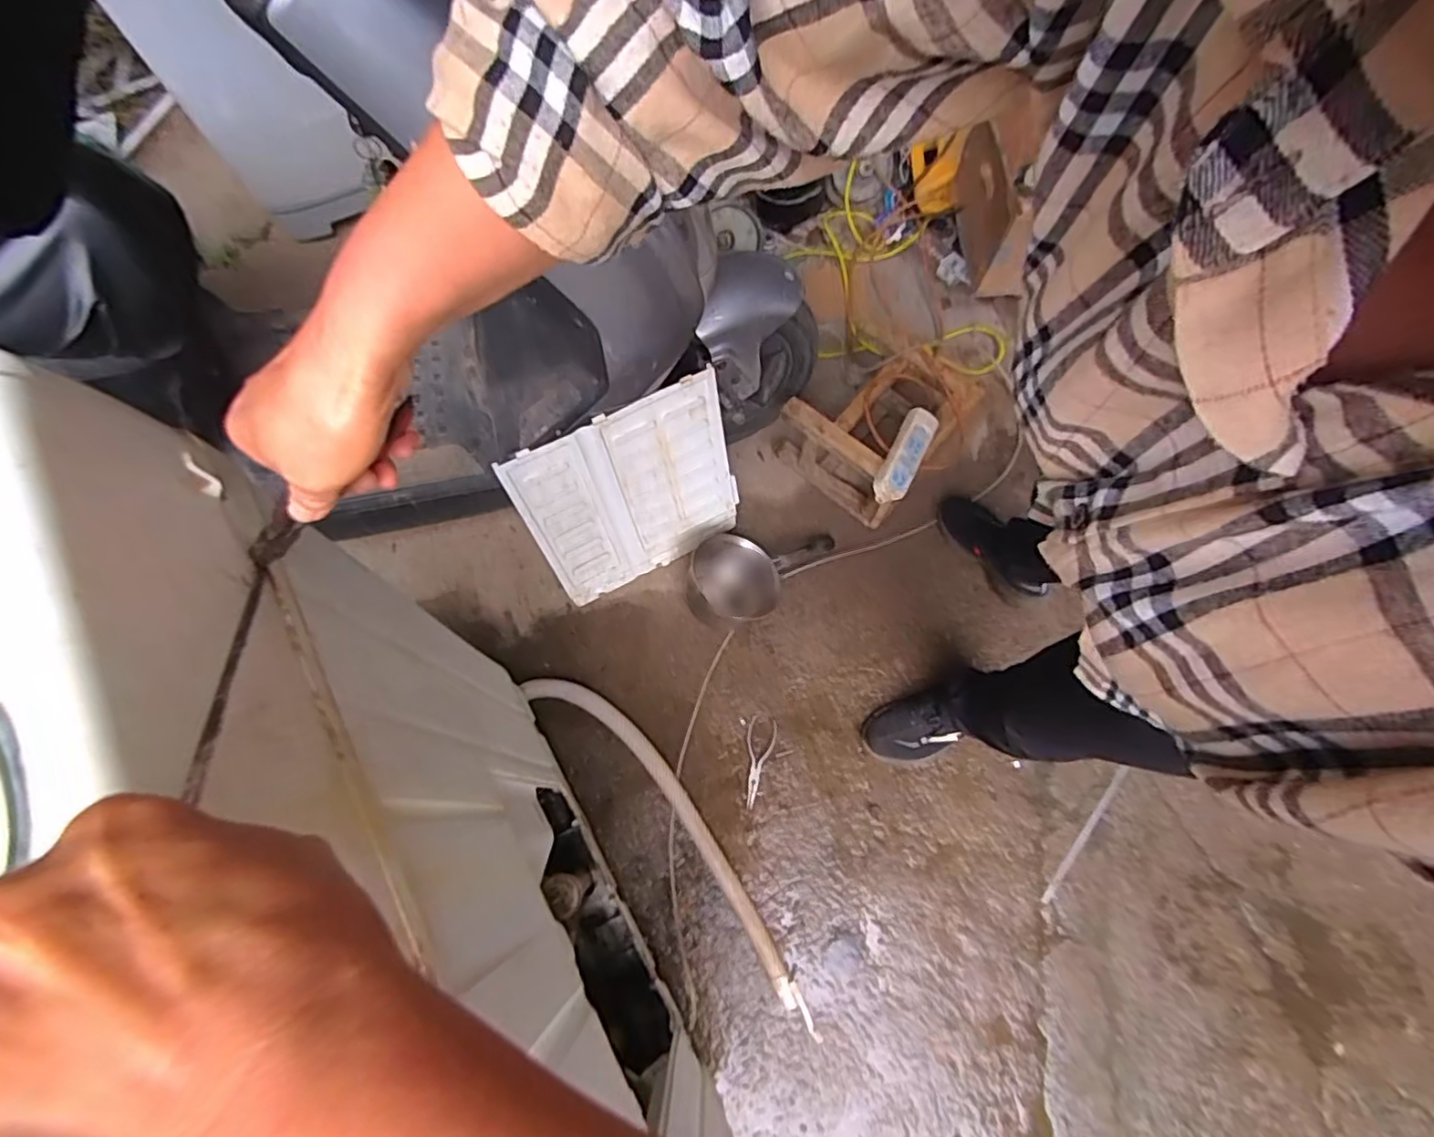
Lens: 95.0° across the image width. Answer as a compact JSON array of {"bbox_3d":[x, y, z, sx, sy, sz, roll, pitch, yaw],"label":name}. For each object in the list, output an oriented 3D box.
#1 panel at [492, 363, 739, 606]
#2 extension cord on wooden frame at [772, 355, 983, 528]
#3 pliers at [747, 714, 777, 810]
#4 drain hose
[{"bbox_3d":[-0.137,-0.120,1.127,0.357,0.407,0.017,-28,58,-8],"label":"panel"},{"bbox_3d":[0.323,-0.275,1.296,0.305,0.226,0.279,-42,74,-13],"label":"extension cord on wooden frame"},{"bbox_3d":[0.073,0.351,1.196,0.051,0.006,0.160,11,70,5],"label":"pliers"},{"bbox_3d":[-0.070,0.442,1.149,0.114,0.056,0.719,-42,74,-13],"label":"drain hose"}]

